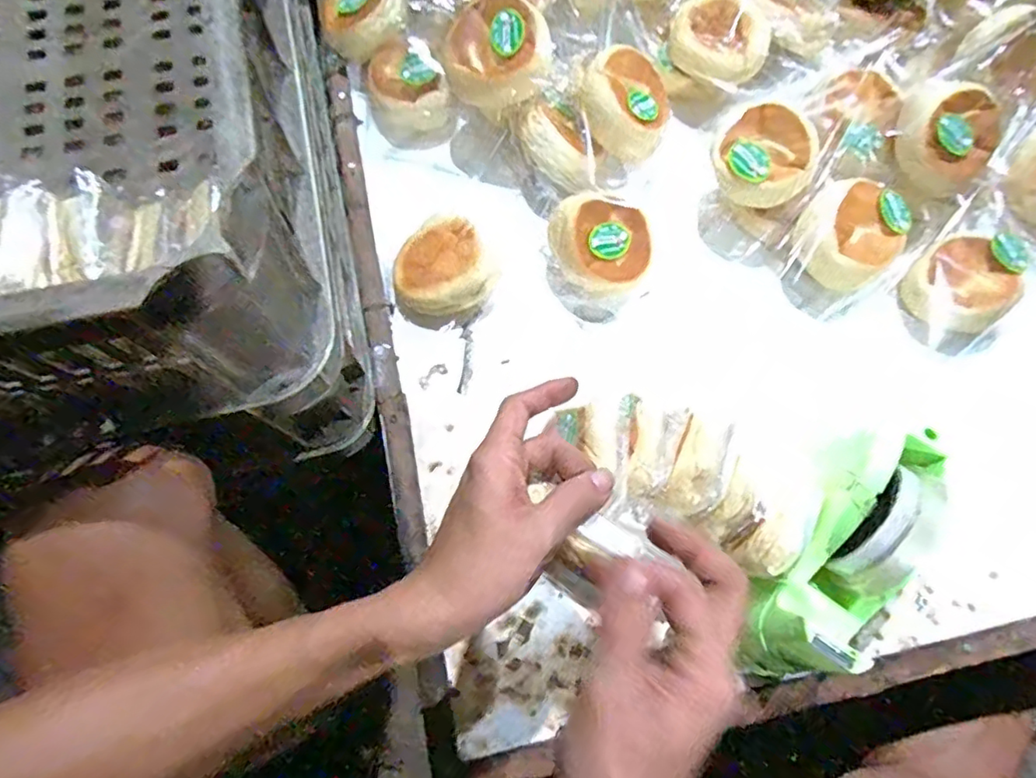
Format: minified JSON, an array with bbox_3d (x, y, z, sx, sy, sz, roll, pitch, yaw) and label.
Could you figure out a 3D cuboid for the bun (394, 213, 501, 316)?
[{"bbox_3d":[-0.063,-0.106,0.510,0.086,0.044,0.082,0,71,-1],"label":"bun"}]

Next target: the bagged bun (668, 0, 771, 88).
[{"bbox_3d":[0.197,-0.343,0.577,0.093,0.045,0.083,20,94,8],"label":"bagged bun"}]

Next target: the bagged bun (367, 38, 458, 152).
[{"bbox_3d":[-0.104,-0.289,0.561,0.079,0.048,0.096,-11,72,-5],"label":"bagged bun"}]

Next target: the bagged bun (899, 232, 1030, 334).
[{"bbox_3d":[0.399,-0.094,0.525,0.100,0.044,0.082,-38,76,-13],"label":"bagged bun"}]

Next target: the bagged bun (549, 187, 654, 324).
[{"bbox_3d":[0.070,-0.121,0.515,0.091,0.063,0.091,35,74,10],"label":"bagged bun"}]

